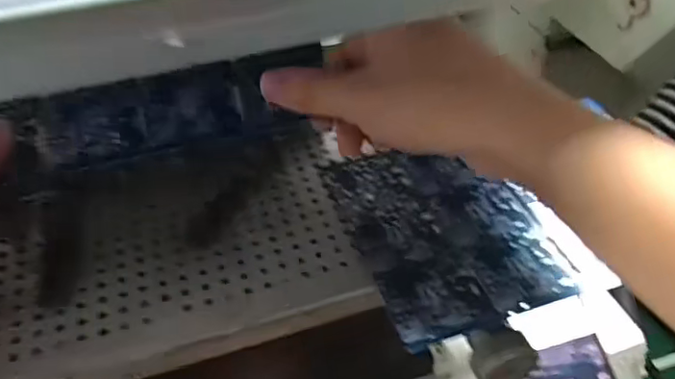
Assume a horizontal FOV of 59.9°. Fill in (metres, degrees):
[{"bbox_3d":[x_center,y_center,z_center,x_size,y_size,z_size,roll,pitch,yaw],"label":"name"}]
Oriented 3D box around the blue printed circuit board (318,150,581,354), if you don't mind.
[{"bbox_3d":[0.056,0.018,0.319,0.097,0.006,0.129,-16,45,-13],"label":"blue printed circuit board"}]

